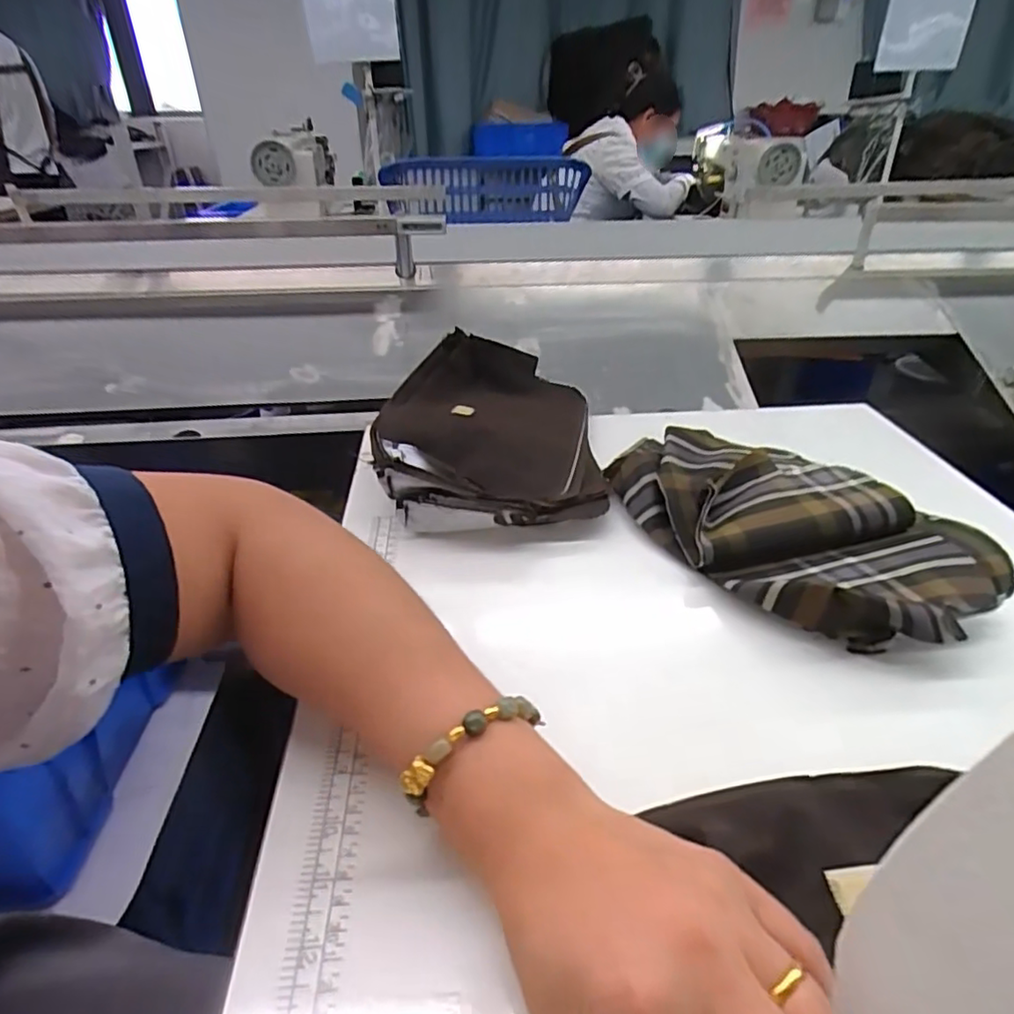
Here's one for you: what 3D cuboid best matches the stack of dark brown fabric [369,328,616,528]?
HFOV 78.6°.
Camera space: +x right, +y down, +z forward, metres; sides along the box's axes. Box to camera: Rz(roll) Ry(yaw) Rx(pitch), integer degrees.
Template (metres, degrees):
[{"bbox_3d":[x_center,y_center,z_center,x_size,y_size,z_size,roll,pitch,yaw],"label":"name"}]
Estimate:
[{"bbox_3d":[-0.015,-0.074,0.574,0.195,0.070,0.280,0,33,1],"label":"stack of dark brown fabric"}]

